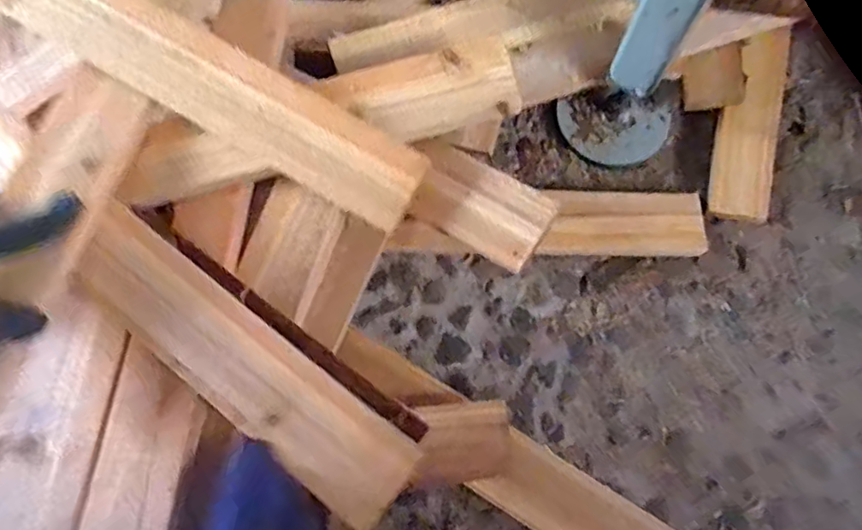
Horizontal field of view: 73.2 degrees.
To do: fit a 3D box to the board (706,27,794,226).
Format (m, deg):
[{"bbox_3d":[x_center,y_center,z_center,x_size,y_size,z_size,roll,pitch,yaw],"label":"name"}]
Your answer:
[{"bbox_3d":[0.309,-0.135,0.560,0.051,0.014,0.184,14,87,4],"label":"board"}]

